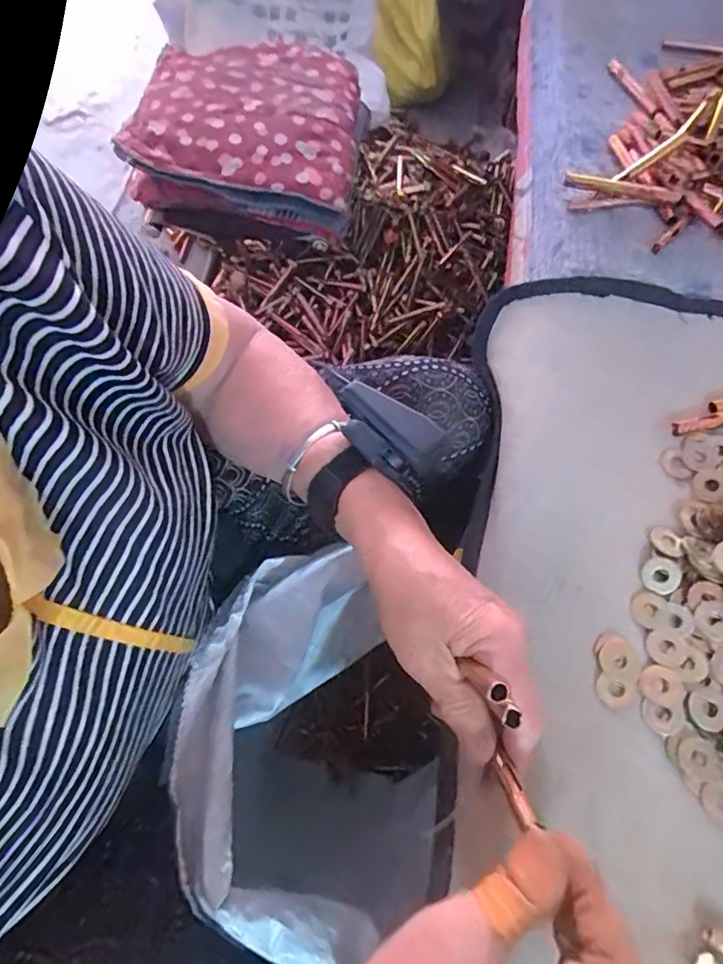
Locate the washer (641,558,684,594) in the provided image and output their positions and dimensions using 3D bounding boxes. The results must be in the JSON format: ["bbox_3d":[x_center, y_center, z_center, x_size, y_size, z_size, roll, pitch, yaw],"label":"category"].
[{"bbox_3d":[0.184,0.057,0.316,0.021,0.005,0.021,-1,66,2],"label":"washer"}]

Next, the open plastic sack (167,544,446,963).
[{"bbox_3d":[-0.028,0.265,0.514,0.240,0.395,0.265,-37,70,-14],"label":"open plastic sack"}]

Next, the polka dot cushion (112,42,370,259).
[{"bbox_3d":[-0.167,-0.525,0.816,0.330,0.136,0.301,7,66,5],"label":"polka dot cushion"}]

